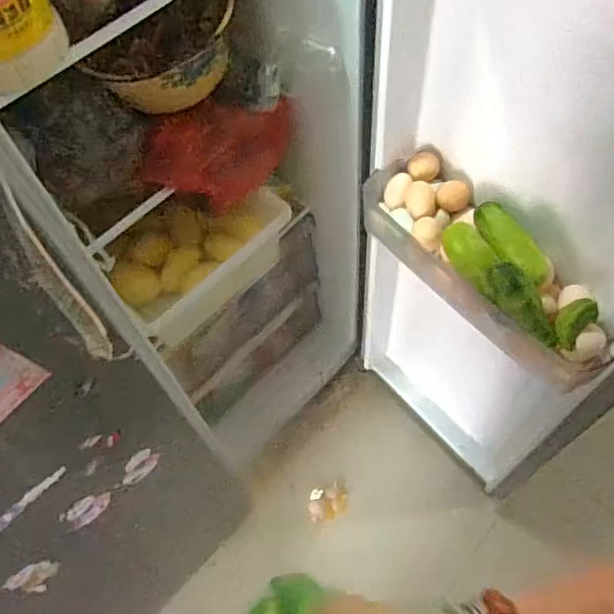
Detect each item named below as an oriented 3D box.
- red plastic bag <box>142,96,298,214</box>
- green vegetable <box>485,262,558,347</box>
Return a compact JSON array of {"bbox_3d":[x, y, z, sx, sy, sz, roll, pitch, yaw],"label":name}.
[{"bbox_3d":[-0.137,-0.241,0.935,0.255,0.190,0.076,-36,64,-15],"label":"red plastic bag"},{"bbox_3d":[0.250,-0.002,0.661,0.036,0.028,0.111,-38,91,-16],"label":"green vegetable"}]

